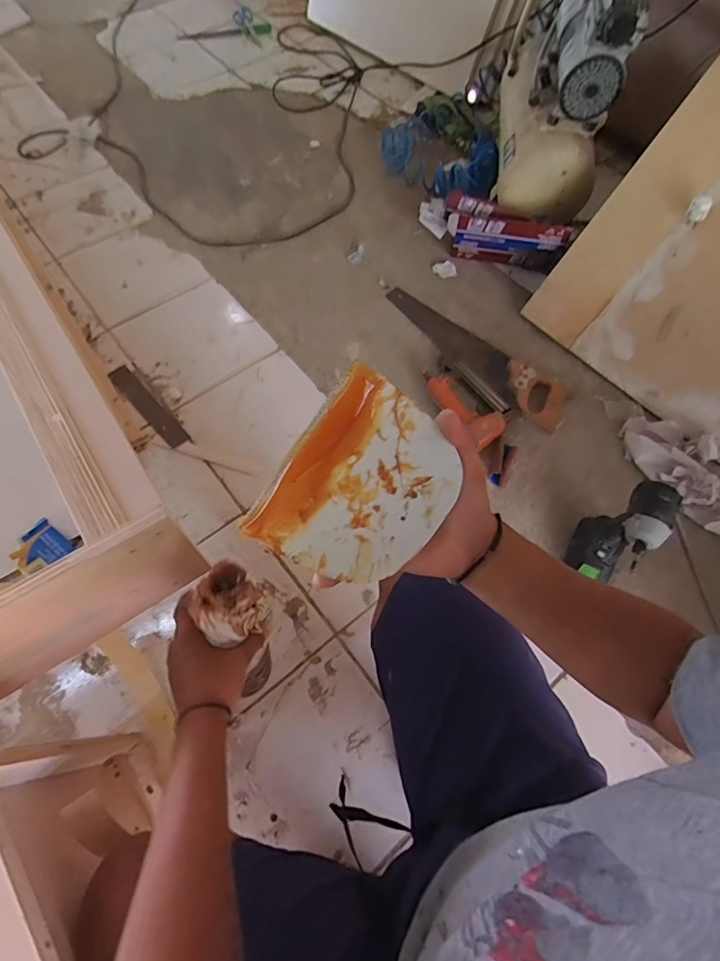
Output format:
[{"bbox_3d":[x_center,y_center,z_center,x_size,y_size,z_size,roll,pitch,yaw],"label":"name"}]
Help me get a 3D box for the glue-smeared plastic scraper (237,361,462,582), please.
[{"bbox_3d":[0.002,0.009,0.337,0.115,0.004,0.143,35,102,-12],"label":"glue-smeared plastic scraper"}]

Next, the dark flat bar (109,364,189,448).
[{"bbox_3d":[-0.469,-0.168,1.027,0.047,0.006,0.257,-40,72,-19],"label":"dark flat bar"}]

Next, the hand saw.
[{"bbox_3d":[0.257,-0.301,1.105,0.515,0.042,0.122,40,69,16],"label":"hand saw"}]

